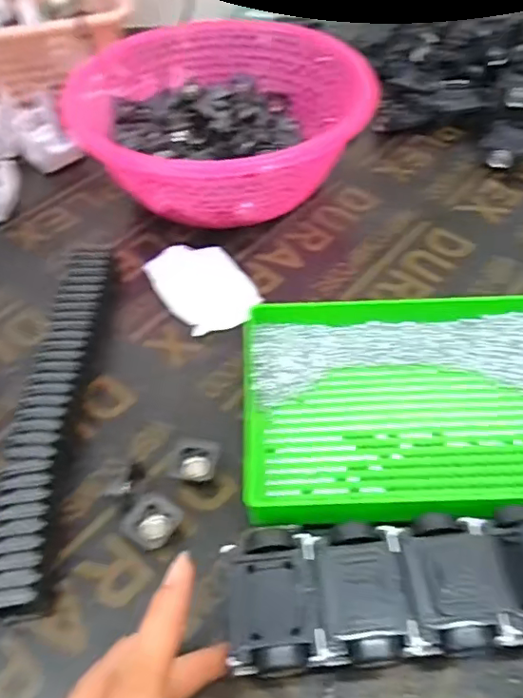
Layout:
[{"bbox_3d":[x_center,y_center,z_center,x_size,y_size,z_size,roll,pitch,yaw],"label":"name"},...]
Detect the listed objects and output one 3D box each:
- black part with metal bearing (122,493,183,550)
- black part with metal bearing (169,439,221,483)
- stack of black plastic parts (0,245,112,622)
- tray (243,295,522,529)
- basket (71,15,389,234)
[{"bbox_3d":[-0.063,0.101,0.321,0.026,0.009,0.029,26,57,21],"label":"black part with metal bearing"},{"bbox_3d":[-0.040,0.070,0.345,0.027,0.009,0.029,10,52,10],"label":"black part with metal bearing"},{"bbox_3d":[-0.135,0.033,0.364,0.037,0.034,0.264,-1,51,1],"label":"stack of black plastic parts"},{"bbox_3d":[0.113,0.034,0.349,0.243,0.040,0.166,-2,51,1],"label":"tray"},{"bbox_3d":[-0.038,-0.200,0.506,0.233,0.103,0.214,-1,51,1],"label":"basket"}]

